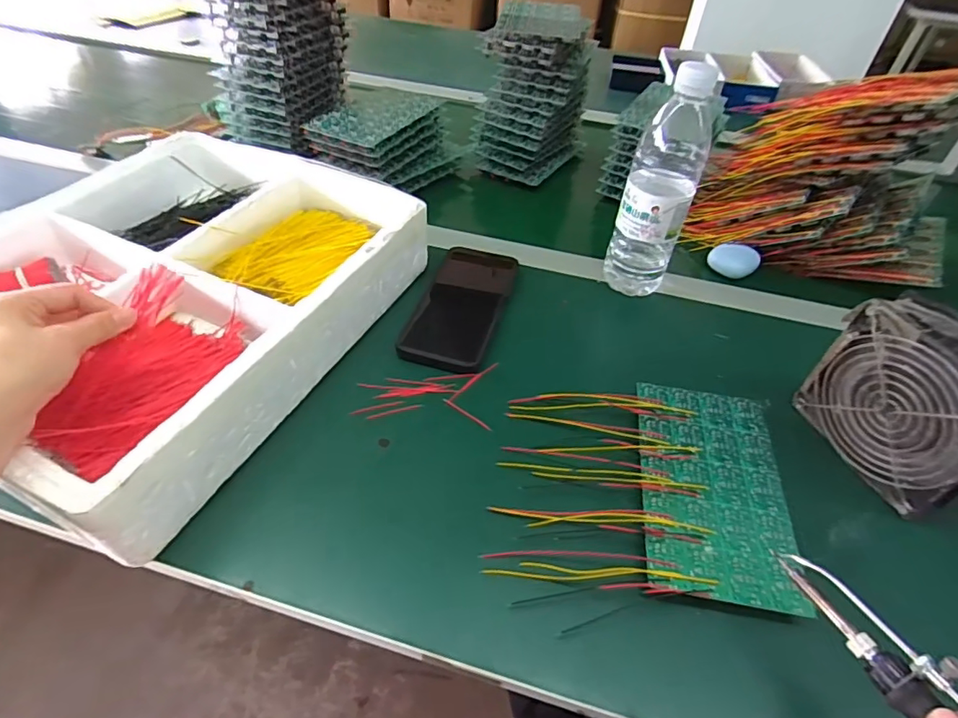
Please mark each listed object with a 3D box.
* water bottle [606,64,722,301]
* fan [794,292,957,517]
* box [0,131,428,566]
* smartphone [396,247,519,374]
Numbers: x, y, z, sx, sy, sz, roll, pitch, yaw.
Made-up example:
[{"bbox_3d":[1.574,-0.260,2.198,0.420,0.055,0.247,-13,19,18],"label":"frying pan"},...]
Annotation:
[{"bbox_3d":[0.167,-0.154,0.486,0.062,0.201,0.055,18,47,12],"label":"water bottle"},{"bbox_3d":[0.313,0.035,0.377,0.046,0.115,0.129,-14,48,-13],"label":"fan"},{"bbox_3d":[-0.266,-0.077,0.459,0.311,0.082,0.376,23,54,14],"label":"box"},{"bbox_3d":[-0.015,-0.057,0.523,0.083,0.012,0.172,9,46,13],"label":"smartphone"}]

